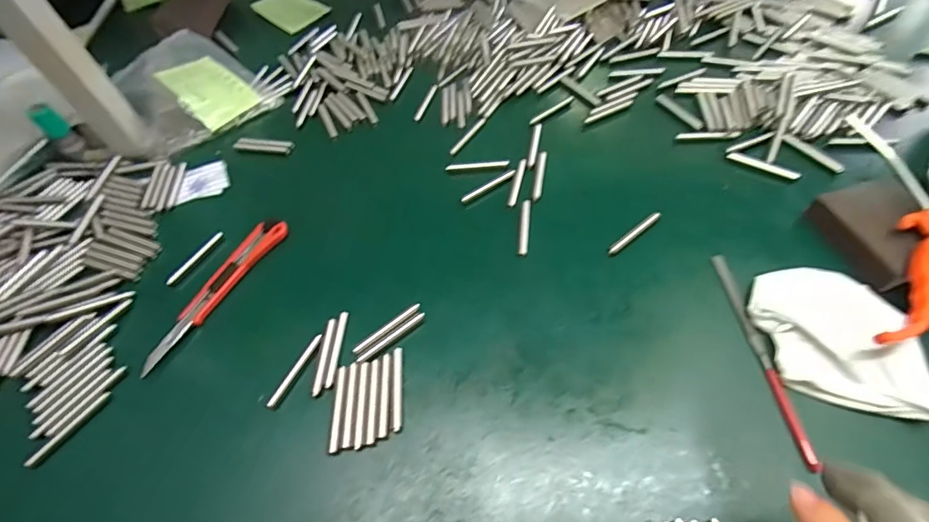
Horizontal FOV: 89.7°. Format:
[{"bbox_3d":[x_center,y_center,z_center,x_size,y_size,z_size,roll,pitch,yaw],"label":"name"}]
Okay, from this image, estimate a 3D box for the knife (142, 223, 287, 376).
[{"bbox_3d":[-0.201,0.022,0.380,0.023,0.011,0.150,21,58,18],"label":"knife"}]

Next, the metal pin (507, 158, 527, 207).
[{"bbox_3d":[0.048,-0.073,0.425,0.007,0.004,0.058,11,56,11],"label":"metal pin"}]

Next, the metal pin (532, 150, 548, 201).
[{"bbox_3d":[0.070,-0.080,0.431,0.008,0.004,0.061,8,55,9],"label":"metal pin"}]

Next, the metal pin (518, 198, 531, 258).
[{"bbox_3d":[0.052,-0.030,0.397,0.008,0.004,0.061,6,55,8],"label":"metal pin"}]

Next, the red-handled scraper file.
[{"bbox_3d":[0.208,0.062,0.328,0.008,0.004,0.159,-4,54,1],"label":"red-handled scraper file"}]

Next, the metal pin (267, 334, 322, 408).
[{"bbox_3d":[-0.123,0.080,0.341,0.006,0.006,0.059,23,59,18],"label":"metal pin"}]

